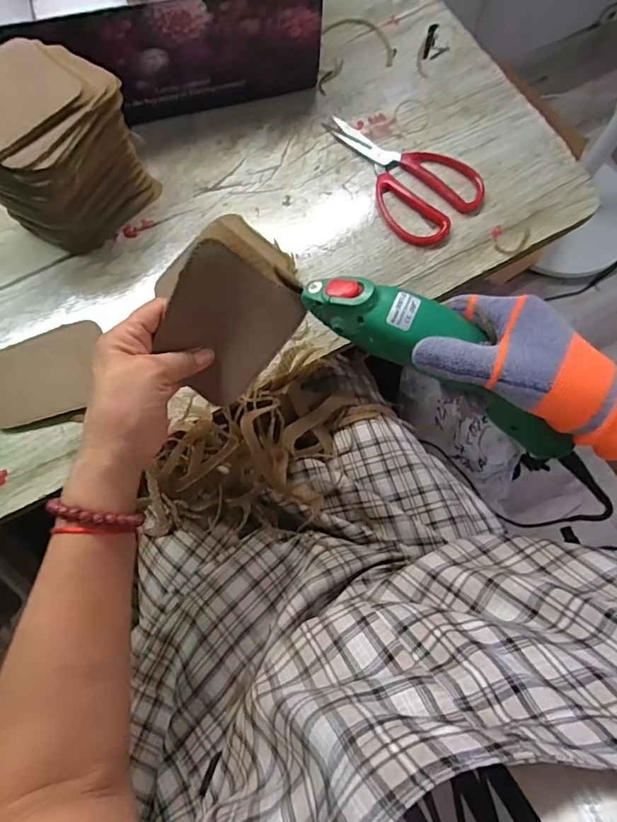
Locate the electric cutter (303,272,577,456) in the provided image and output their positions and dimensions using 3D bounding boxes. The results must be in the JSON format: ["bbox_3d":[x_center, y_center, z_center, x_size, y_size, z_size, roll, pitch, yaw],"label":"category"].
[{"bbox_3d":[0.091,-0.033,0.333,0.203,0.050,0.046,33,74,-9],"label":"electric cutter"}]

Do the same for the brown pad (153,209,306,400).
[{"bbox_3d":[-0.062,-0.067,0.356,0.092,0.011,0.123,34,115,-18],"label":"brown pad"}]

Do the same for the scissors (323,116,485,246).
[{"bbox_3d":[0.100,-0.263,0.536,0.106,0.012,0.184,-33,76,-10],"label":"scissors"}]

